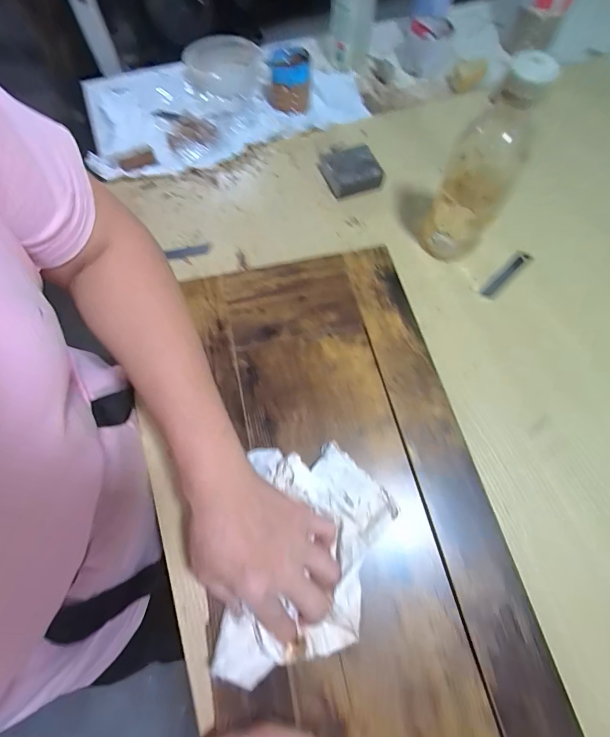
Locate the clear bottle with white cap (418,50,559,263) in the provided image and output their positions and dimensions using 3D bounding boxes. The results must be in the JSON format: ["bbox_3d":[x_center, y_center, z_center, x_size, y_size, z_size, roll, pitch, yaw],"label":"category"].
[{"bbox_3d":[0.188,-0.208,0.391,0.076,0.216,0.061,30,70,13],"label":"clear bottle with white cap"}]

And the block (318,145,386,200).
[{"bbox_3d":[0.067,-0.286,0.516,0.073,0.027,0.075,-24,68,-10],"label":"block"}]

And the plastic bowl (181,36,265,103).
[{"bbox_3d":[-0.142,-0.525,0.616,0.136,0.039,0.142,0,66,0],"label":"plastic bowl"}]

